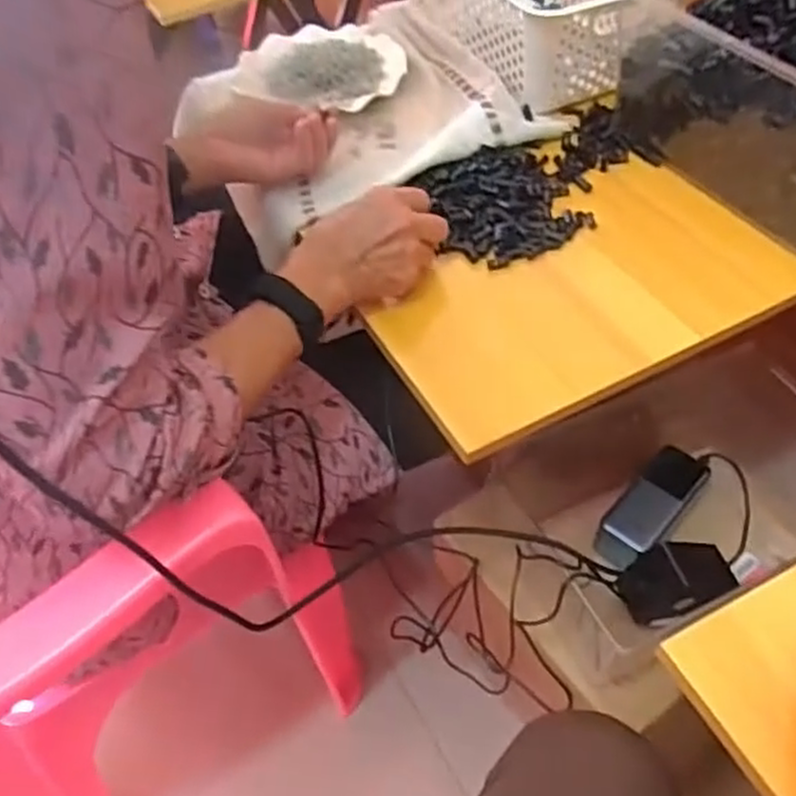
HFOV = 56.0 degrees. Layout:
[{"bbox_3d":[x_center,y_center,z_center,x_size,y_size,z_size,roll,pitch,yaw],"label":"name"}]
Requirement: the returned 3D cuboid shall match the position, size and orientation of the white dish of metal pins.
[{"bbox_3d":[-0.071,-0.378,0.829,0.172,0.027,0.152,22,56,21],"label":"white dish of metal pins"}]

